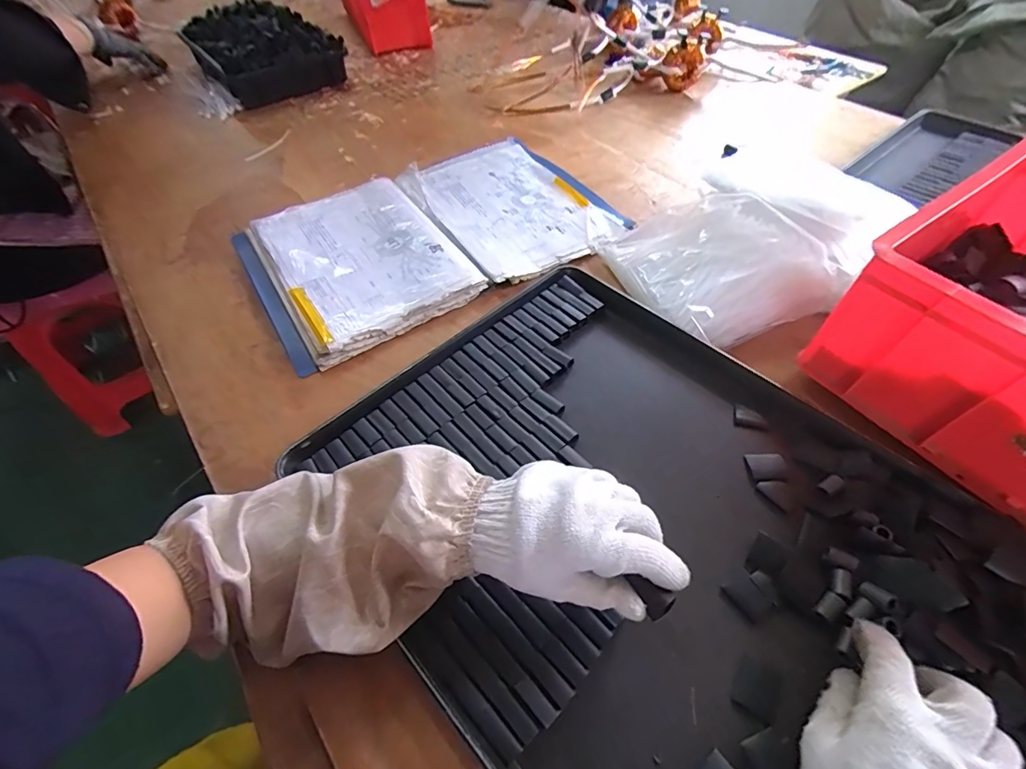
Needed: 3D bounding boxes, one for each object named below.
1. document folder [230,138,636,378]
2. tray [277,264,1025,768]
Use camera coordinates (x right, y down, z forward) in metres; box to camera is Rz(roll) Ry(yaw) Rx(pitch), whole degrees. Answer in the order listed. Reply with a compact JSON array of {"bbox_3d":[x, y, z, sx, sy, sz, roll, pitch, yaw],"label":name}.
[{"bbox_3d":[-0.111,-0.215,0.642,0.472,0.034,0.311,-27,56,-18],"label":"document folder"},{"bbox_3d":[0.140,0.120,0.361,0.406,0.043,0.586,-36,61,-27],"label":"tray"}]

